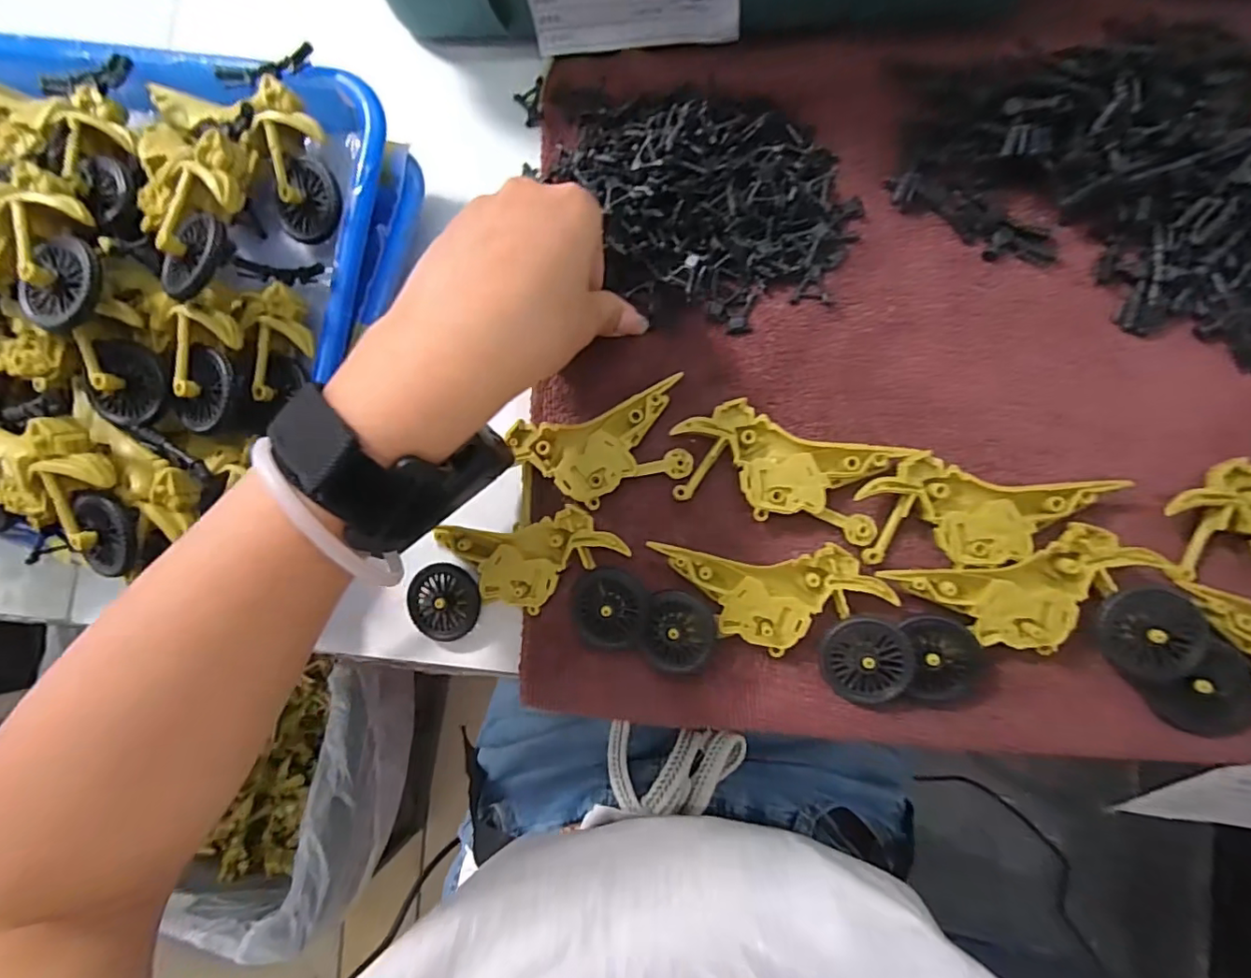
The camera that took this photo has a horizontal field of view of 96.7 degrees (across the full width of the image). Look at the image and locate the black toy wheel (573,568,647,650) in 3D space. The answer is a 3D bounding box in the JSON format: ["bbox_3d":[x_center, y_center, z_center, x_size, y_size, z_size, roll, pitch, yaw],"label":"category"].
[{"bbox_3d":[-0.007,0.056,0.261,0.034,0.008,0.035,-1,84,8],"label":"black toy wheel"}]

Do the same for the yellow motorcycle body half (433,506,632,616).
[{"bbox_3d":[-0.044,0.035,0.269,0.088,0.010,0.043,-10,83,7],"label":"yellow motorcycle body half"}]

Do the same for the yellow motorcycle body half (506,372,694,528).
[{"bbox_3d":[-0.014,-0.017,0.271,0.086,0.014,0.047,-15,83,6],"label":"yellow motorcycle body half"}]

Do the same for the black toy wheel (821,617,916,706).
[{"bbox_3d":[0.106,0.075,0.244,0.036,0.011,0.036,-1,84,8],"label":"black toy wheel"}]

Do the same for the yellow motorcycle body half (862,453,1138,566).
[{"bbox_3d":[0.158,0.010,0.246,0.098,0.014,0.047,1,85,8],"label":"yellow motorcycle body half"}]

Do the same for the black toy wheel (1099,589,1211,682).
[{"bbox_3d":[0.218,0.060,0.228,0.033,0.012,0.036,-1,84,8],"label":"black toy wheel"}]

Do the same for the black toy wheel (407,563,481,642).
[{"bbox_3d":[-0.091,0.056,0.278,0.037,0.009,0.037,-1,84,8],"label":"black toy wheel"}]

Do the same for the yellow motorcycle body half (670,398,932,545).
[{"bbox_3d":[0.074,-0.009,0.260,0.101,0.013,0.048,15,87,9],"label":"yellow motorcycle body half"}]

